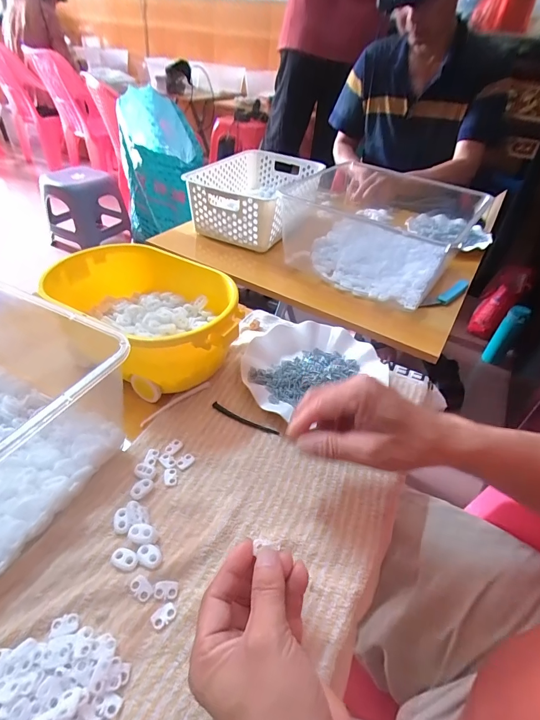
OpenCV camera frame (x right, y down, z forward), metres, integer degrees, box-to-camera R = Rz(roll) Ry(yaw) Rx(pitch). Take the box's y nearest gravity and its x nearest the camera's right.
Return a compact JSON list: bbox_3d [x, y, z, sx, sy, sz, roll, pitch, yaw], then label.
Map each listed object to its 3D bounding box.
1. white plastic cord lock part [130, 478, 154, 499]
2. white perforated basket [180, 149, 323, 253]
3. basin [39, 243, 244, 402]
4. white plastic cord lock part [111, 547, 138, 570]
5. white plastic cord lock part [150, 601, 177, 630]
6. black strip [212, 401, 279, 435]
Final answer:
[{"bbox_3d":[-0.123,0.123,0.355,0.013,0.008,0.022,34,49,28],"label":"white plastic cord lock part"},{"bbox_3d":[-0.034,-0.363,0.822,0.202,0.102,0.311,18,43,14],"label":"white perforated basket"},{"bbox_3d":[-0.152,-0.048,0.470,0.204,0.115,0.209,0,41,0],"label":"basin"},{"bbox_3d":[-0.122,0.165,0.309,0.024,0.004,0.015,16,43,12],"label":"white plastic cord lock part"},{"bbox_3d":[-0.081,0.195,0.283,0.019,0.004,0.012,-25,50,-30],"label":"white plastic cord lock part"},{"bbox_3d":[-0.030,0.069,0.425,0.086,0.008,0.008,22,44,17],"label":"black strip"}]

